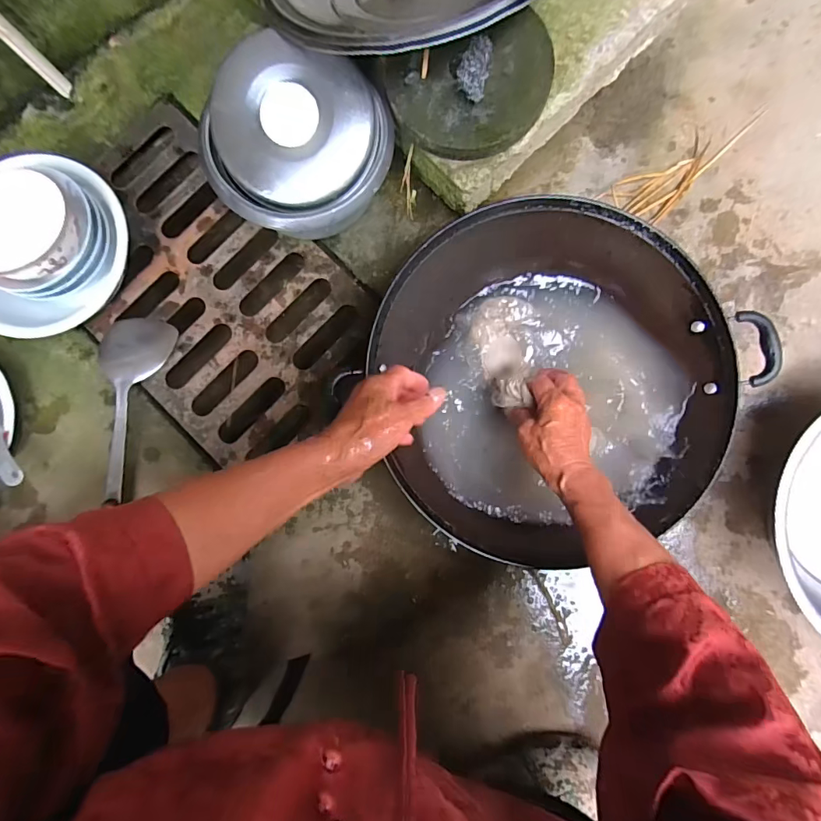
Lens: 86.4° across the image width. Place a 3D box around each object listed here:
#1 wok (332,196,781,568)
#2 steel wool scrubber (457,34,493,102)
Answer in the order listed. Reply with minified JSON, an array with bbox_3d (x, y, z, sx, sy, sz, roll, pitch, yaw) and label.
[{"bbox_3d":[0.152,-0.033,0.492,0.378,0.105,0.378,0,85,2],"label":"wok"},{"bbox_3d":[0.071,-0.377,0.483,0.032,0.024,0.075,12,86,3],"label":"steel wool scrubber"}]

